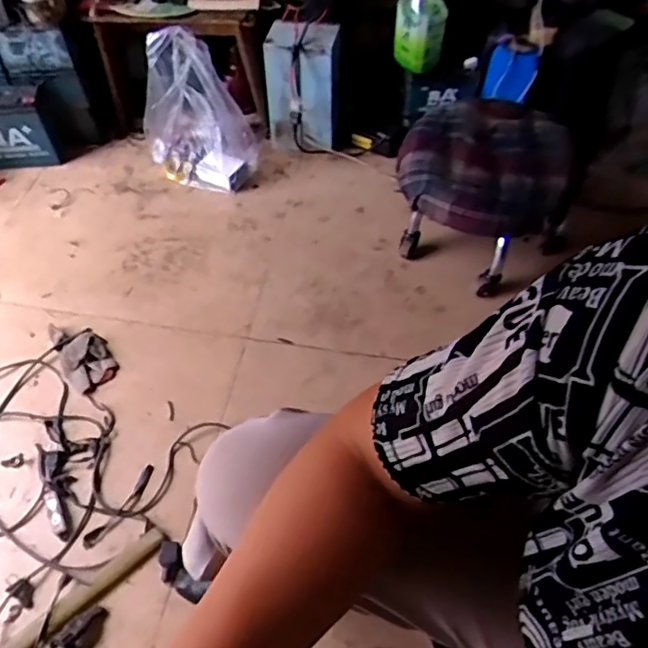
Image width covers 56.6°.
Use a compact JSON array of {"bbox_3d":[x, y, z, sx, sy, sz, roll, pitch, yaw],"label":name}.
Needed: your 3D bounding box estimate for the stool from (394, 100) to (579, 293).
[{"bbox_3d":[0.332,-0.275,1.242,0.318,0.226,0.365,18,55,13],"label":"stool"}]

